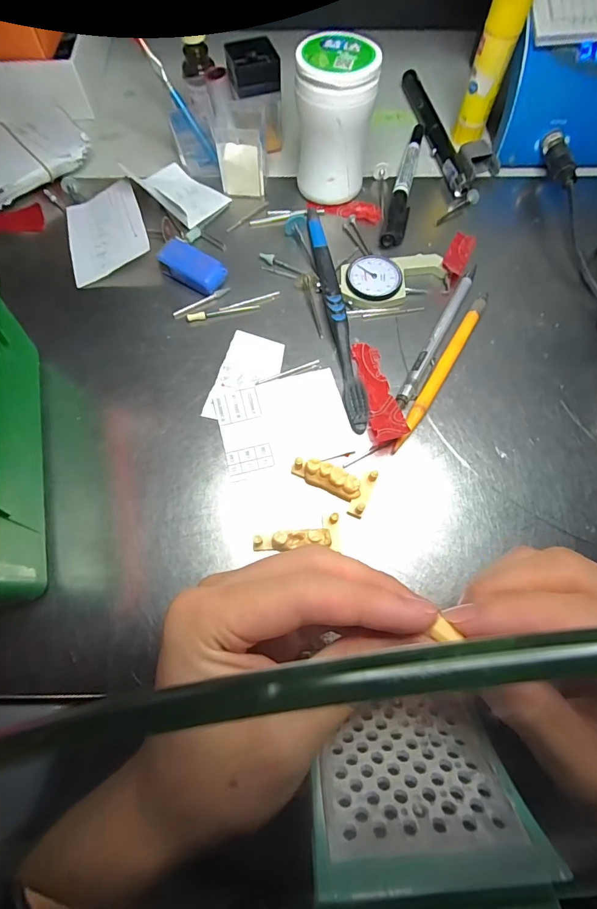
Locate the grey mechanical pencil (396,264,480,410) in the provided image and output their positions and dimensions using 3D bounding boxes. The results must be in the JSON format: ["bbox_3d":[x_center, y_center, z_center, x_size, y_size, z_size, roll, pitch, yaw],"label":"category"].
[{"bbox_3d":[0.093,-0.080,0.271,0.010,0.008,0.125,28,71,10],"label":"grey mechanical pencil"}]

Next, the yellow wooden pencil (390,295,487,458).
[{"bbox_3d":[0.091,-0.055,0.262,0.009,0.008,0.129,30,71,10],"label":"yellow wooden pencil"}]

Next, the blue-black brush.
[{"bbox_3d":[0.024,-0.097,0.275,0.013,0.012,0.175,-8,69,-4],"label":"blue-black brush"}]

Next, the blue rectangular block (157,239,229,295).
[{"bbox_3d":[-0.072,-0.126,0.285,0.044,0.016,0.023,27,71,9],"label":"blue rectangular block"}]

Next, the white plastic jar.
[{"bbox_3d":[0.024,-0.224,0.286,0.049,0.081,0.047,0,69,-1],"label":"white plastic jar"}]

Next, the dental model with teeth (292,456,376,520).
[{"bbox_3d":[0.019,0.014,0.231,0.045,0.013,0.024,26,72,-4],"label":"dental model with teeth"}]

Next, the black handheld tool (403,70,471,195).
[{"bbox_3d":[0.110,-0.265,0.341,0.014,0.013,0.144,-9,69,-4],"label":"black handheld tool"}]

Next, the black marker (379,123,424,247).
[{"bbox_3d":[0.083,-0.210,0.318,0.016,0.012,0.132,15,69,5],"label":"black marker"}]

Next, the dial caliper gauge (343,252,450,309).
[{"bbox_3d":[0.065,-0.121,0.285,0.074,0.010,0.038,-11,69,-5],"label":"dial caliper gauge"}]

